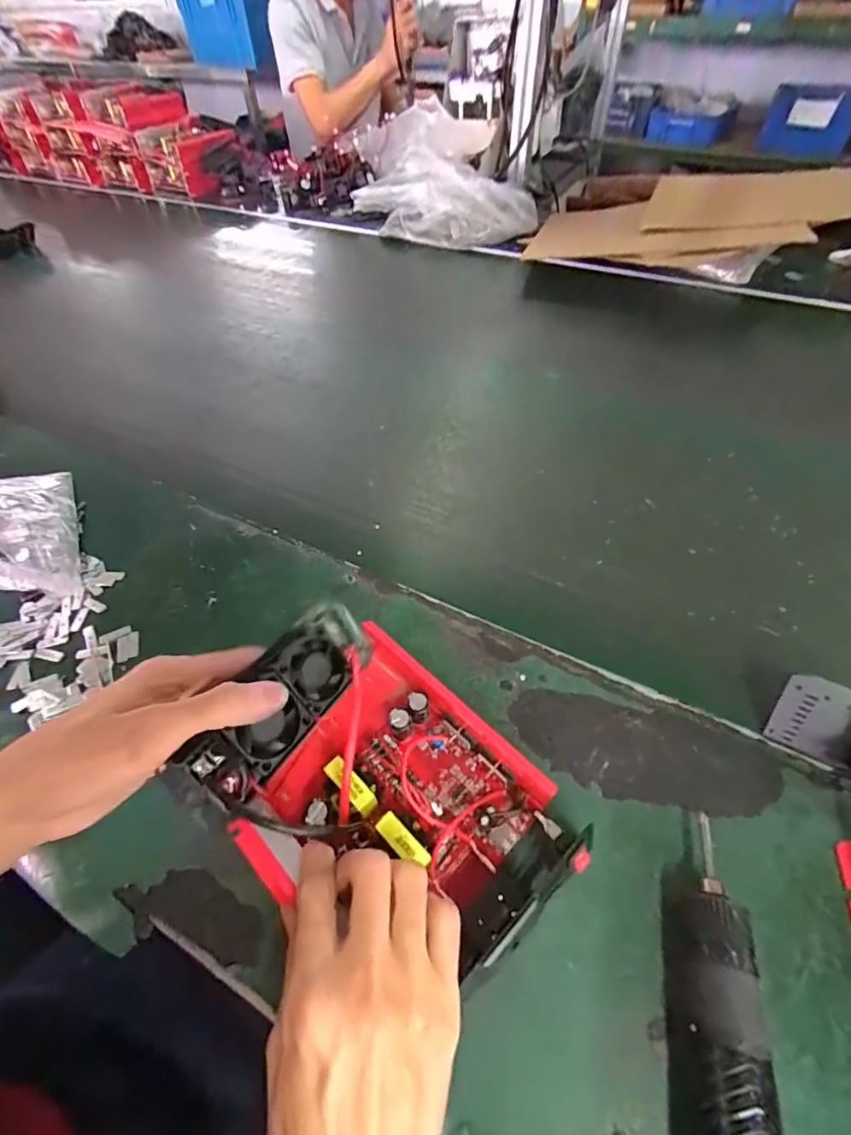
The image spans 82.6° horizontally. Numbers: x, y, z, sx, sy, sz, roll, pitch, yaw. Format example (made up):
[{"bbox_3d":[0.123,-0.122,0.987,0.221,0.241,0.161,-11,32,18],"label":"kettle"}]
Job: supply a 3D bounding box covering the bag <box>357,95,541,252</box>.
[{"bbox_3d":[0.027,-0.872,1.067,0.402,0.165,0.428,2,51,3],"label":"bag"}]

